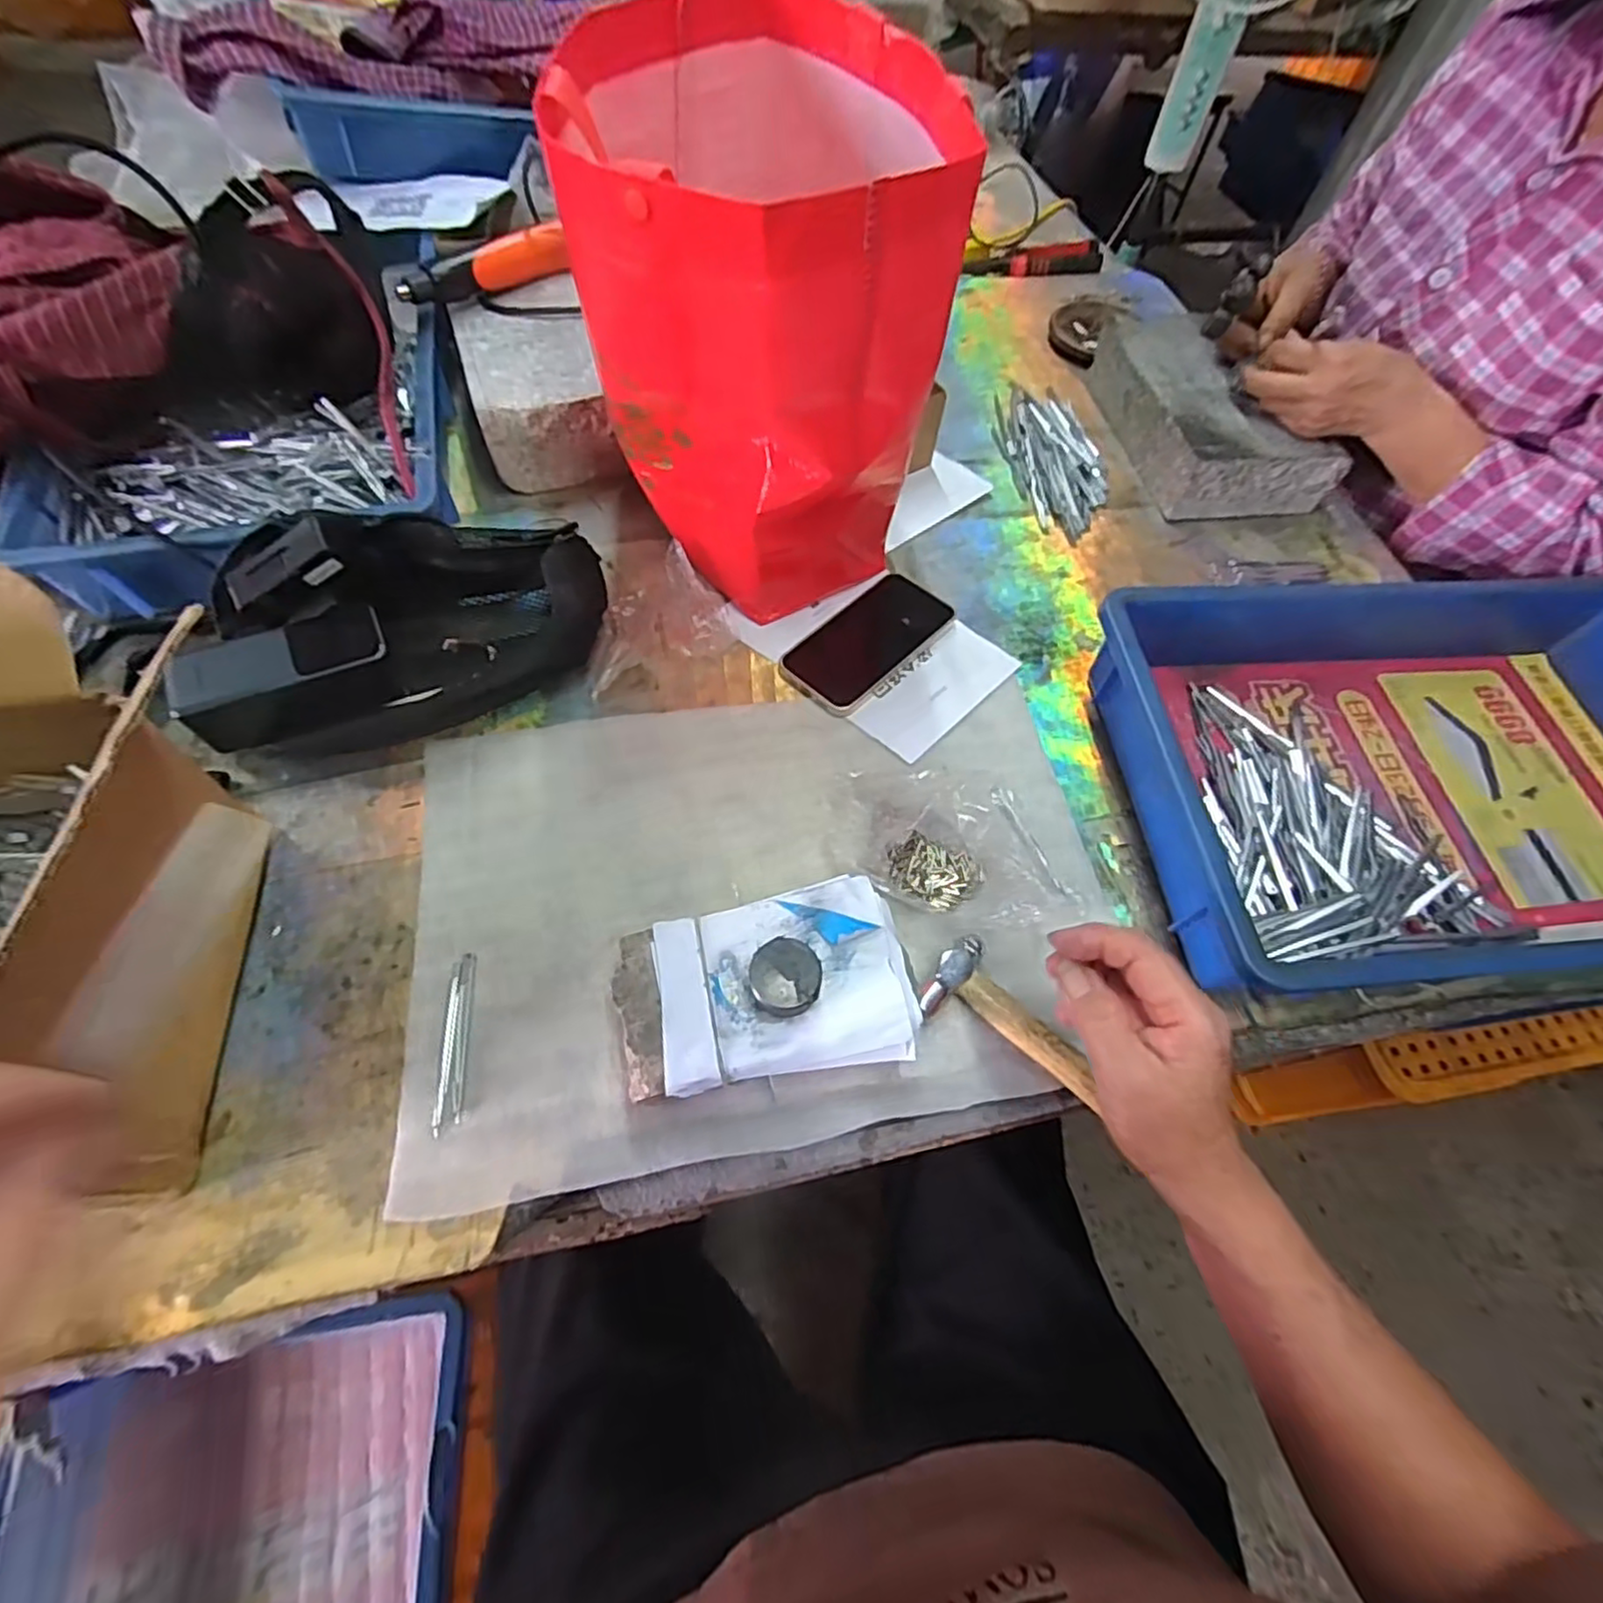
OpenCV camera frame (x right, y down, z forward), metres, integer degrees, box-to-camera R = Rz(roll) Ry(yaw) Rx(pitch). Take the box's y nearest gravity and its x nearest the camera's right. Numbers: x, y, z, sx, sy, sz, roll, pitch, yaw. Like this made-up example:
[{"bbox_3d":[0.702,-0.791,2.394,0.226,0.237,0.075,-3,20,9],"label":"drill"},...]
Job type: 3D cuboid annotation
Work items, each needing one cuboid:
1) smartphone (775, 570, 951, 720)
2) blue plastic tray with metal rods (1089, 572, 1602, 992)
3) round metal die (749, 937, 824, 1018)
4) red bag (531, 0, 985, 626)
[{"bbox_3d":[0.053,-0.132,0.557,0.072,0.006,0.151,40,65,16],"label":"smartphone"},{"bbox_3d":[0.444,-0.025,0.484,0.433,0.083,0.301,-2,61,-6],"label":"blue plastic tray with metal rods"},{"bbox_3d":[-0.008,0.095,0.370,0.037,0.016,0.040,2,61,-4],"label":"round metal die"},{"bbox_3d":[-0.019,-0.320,0.500,0.223,0.297,0.248,9,60,0],"label":"red bag"}]

